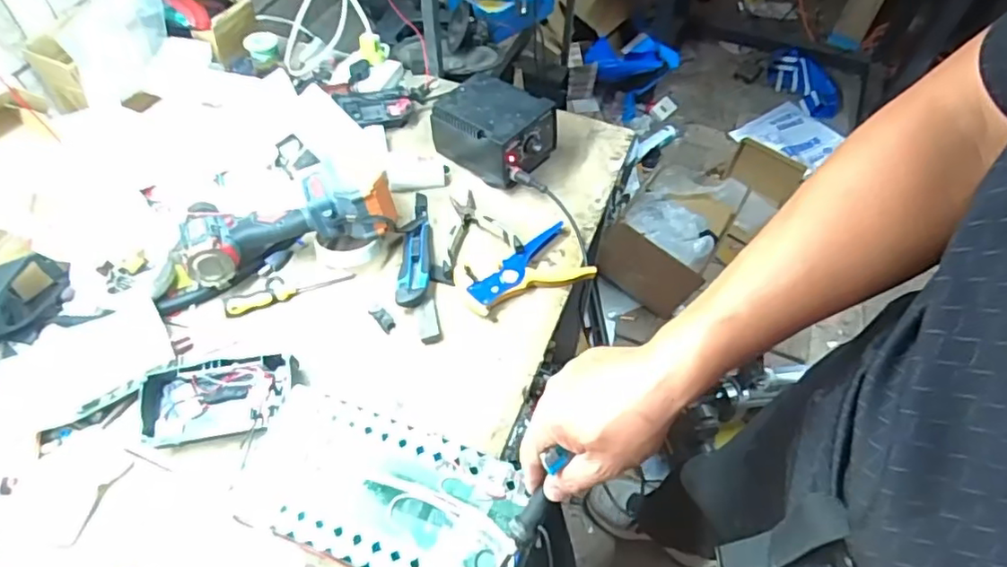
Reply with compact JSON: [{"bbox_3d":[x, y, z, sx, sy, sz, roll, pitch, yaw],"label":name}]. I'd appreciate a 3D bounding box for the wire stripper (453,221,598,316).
[{"bbox_3d":[0.024,-0.012,0.747,0.162,0.020,0.085,-24,60,-16],"label":"wire stripper"}]

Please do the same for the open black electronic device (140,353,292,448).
[{"bbox_3d":[-0.299,0.124,0.635,0.152,0.034,0.084,-7,57,-6],"label":"open black electronic device"}]

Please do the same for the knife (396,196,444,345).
[{"bbox_3d":[-0.111,-0.030,0.759,0.047,0.022,0.233,-6,57,-6],"label":"knife"}]

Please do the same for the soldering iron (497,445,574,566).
[{"bbox_3d":[0.017,0.195,0.484,0.020,0.153,0.028,30,18,17],"label":"soldering iron"}]

